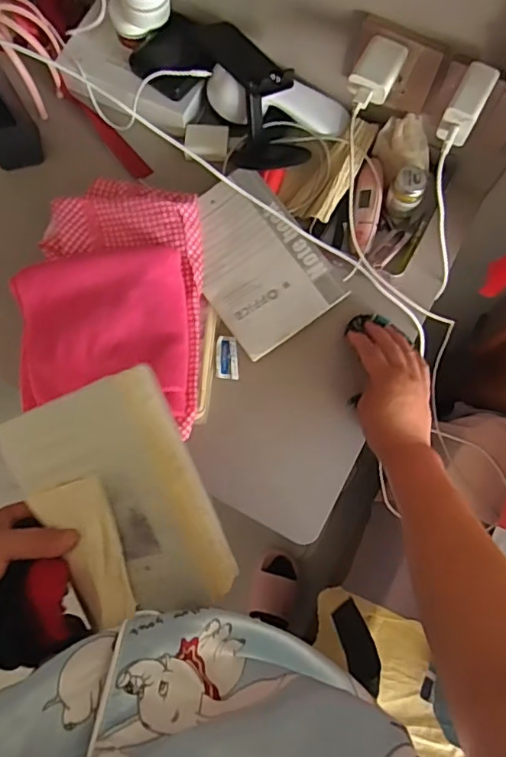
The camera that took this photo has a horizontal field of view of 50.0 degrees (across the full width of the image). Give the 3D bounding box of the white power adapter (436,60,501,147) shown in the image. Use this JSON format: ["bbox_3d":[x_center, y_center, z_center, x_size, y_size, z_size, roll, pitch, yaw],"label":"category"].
[{"bbox_3d":[0.202,-0.260,0.509,0.029,0.041,0.063,27,79,7],"label":"white power adapter"}]

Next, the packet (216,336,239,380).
[{"bbox_3d":[-0.029,-0.024,0.616,0.025,0.005,0.050,0,77,1],"label":"packet"}]

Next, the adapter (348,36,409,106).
[{"bbox_3d":[0.121,-0.301,0.526,0.042,0.020,0.057,26,79,7],"label":"adapter"}]

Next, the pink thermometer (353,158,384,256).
[{"bbox_3d":[0.132,-0.199,0.624,0.031,0.015,0.120,6,77,3],"label":"pink thermometer"}]

